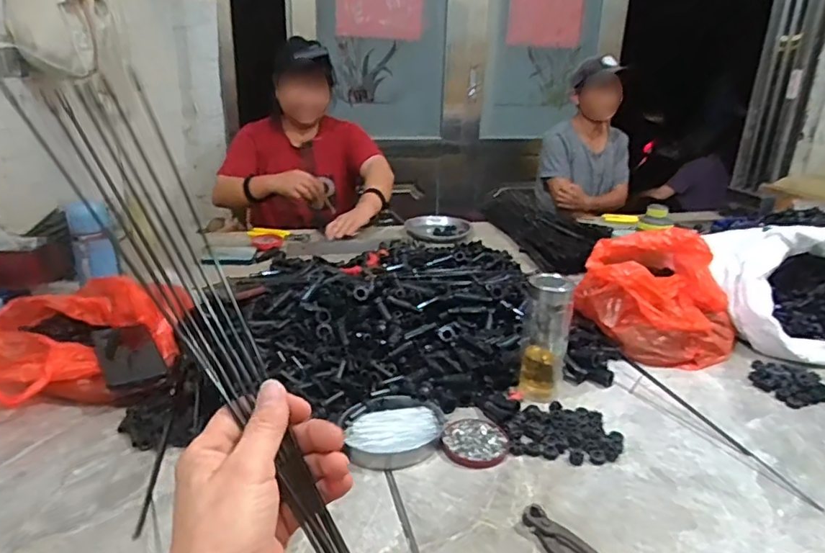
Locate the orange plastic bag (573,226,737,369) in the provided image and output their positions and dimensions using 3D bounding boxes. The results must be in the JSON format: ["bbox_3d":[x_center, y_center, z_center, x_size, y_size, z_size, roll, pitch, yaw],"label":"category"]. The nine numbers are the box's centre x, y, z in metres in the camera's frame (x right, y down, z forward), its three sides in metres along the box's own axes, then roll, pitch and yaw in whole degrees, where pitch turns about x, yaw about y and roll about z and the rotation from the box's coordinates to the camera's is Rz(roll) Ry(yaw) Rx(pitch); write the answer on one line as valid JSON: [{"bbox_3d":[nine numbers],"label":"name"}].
[{"bbox_3d":[0.436,0.029,0.981,0.248,0.159,0.259,19,27,35],"label":"orange plastic bag"}]

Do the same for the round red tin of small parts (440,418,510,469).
[{"bbox_3d":[0.078,0.208,0.701,0.081,0.011,0.080,2,22,-1],"label":"round red tin of small parts"}]

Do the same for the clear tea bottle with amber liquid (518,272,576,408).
[{"bbox_3d":[0.190,0.085,0.800,0.061,0.178,0.076,9,23,15],"label":"clear tea bottle with amber liquid"}]

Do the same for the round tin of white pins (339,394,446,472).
[{"bbox_3d":[-0.021,0.193,0.710,0.133,0.027,0.102,-7,24,-22],"label":"round tin of white pins"}]

